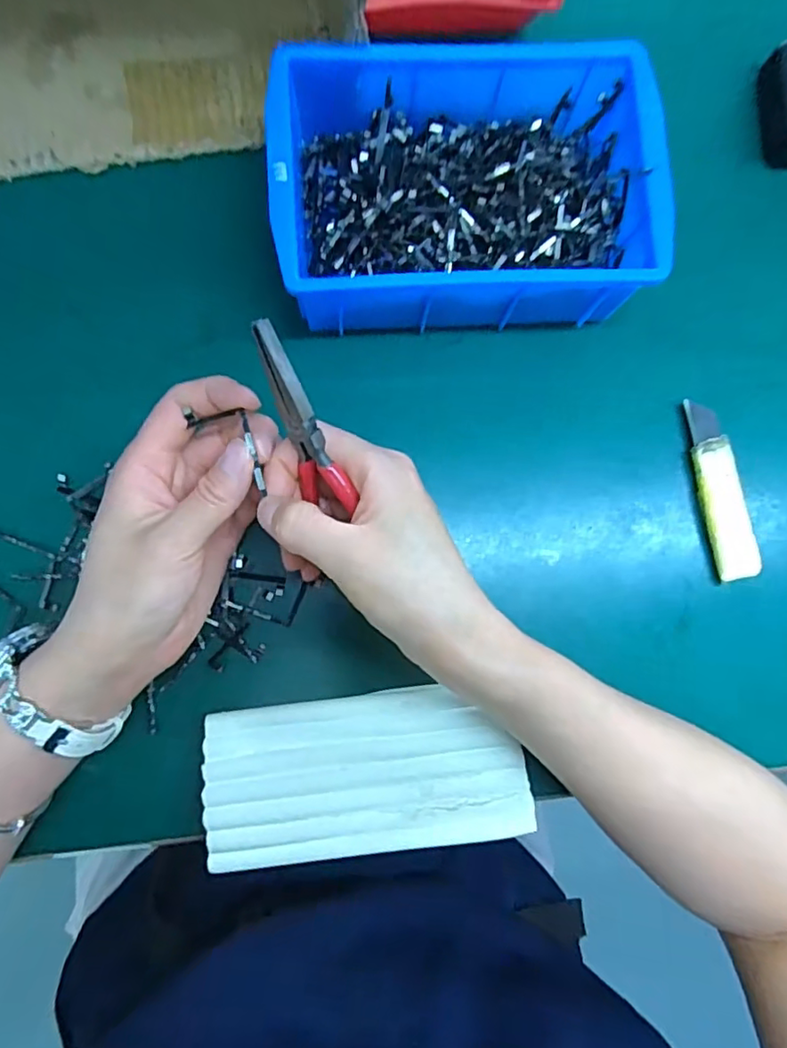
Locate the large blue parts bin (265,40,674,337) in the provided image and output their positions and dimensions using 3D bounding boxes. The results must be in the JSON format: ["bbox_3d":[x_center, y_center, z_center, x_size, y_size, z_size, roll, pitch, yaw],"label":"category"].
[{"bbox_3d":[0.037,-0.182,0.335,0.198,0.066,0.134,-3,83,-4],"label":"large blue parts bin"}]

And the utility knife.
[{"bbox_3d":[0.191,-0.020,0.351,0.026,0.010,0.103,-10,84,-4],"label":"utility knife"}]

